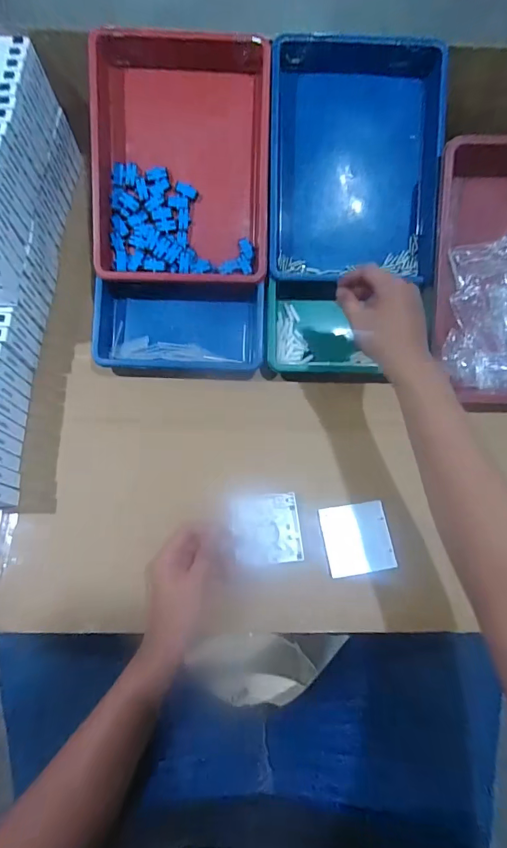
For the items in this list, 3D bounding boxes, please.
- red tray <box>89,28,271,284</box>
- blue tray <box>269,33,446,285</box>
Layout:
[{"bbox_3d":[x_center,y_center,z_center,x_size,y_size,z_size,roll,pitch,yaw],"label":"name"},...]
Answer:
[{"bbox_3d":[-0.101,-0.364,0.549,0.238,0.070,0.324,0,94,-7],"label":"red tray"},{"bbox_3d":[0.145,-0.366,0.560,0.240,0.053,0.319,0,99,-1],"label":"blue tray"}]

